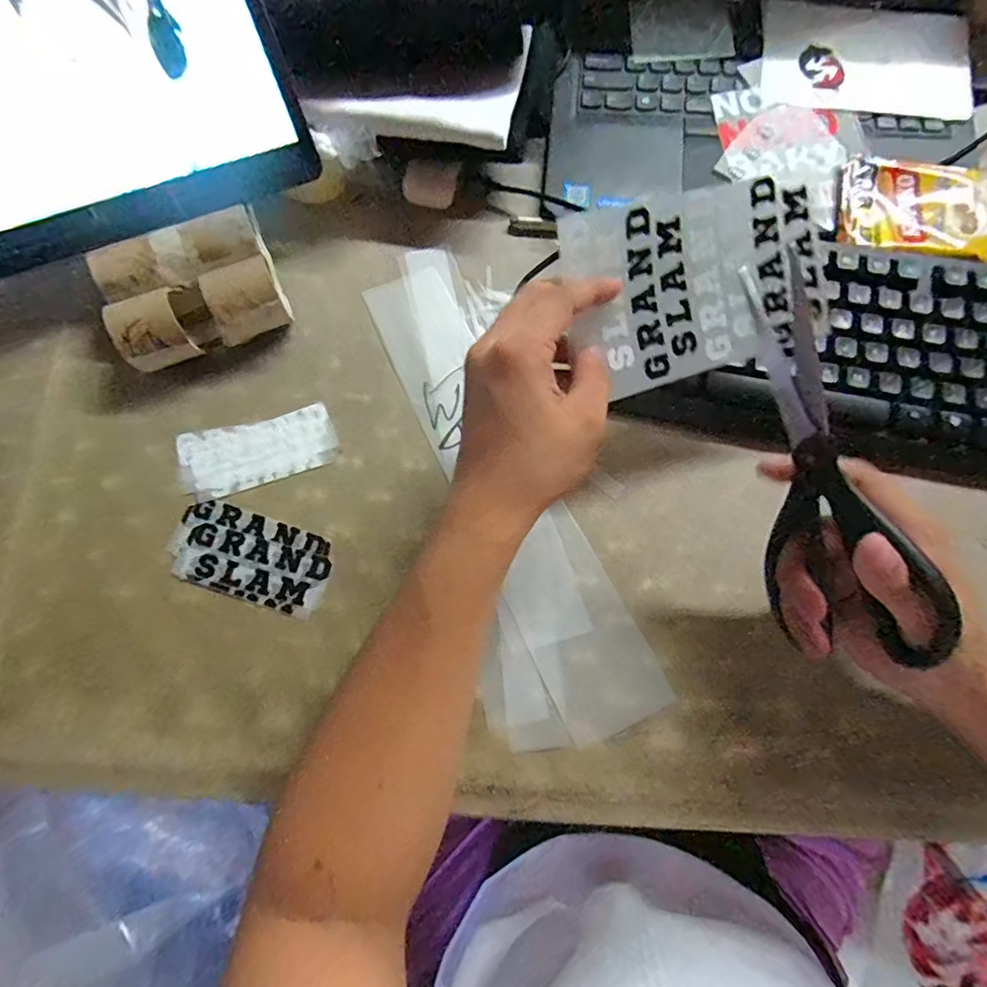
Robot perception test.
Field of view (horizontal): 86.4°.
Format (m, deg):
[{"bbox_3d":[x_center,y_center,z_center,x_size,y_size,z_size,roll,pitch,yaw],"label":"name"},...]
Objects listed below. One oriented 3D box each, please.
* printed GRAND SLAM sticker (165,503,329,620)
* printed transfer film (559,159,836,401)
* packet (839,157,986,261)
[{"bbox_3d":[-0.152,0.039,0.329,0.100,0.004,0.051,18,77,5],"label":"printed GRAND SLAM sticker"},{"bbox_3d":[0.115,-0.114,0.284,0.152,0.018,0.094,-16,108,-3],"label":"printed transfer film"},{"bbox_3d":[0.301,-0.194,0.360,0.115,0.016,0.075,15,77,4],"label":"packet"}]

